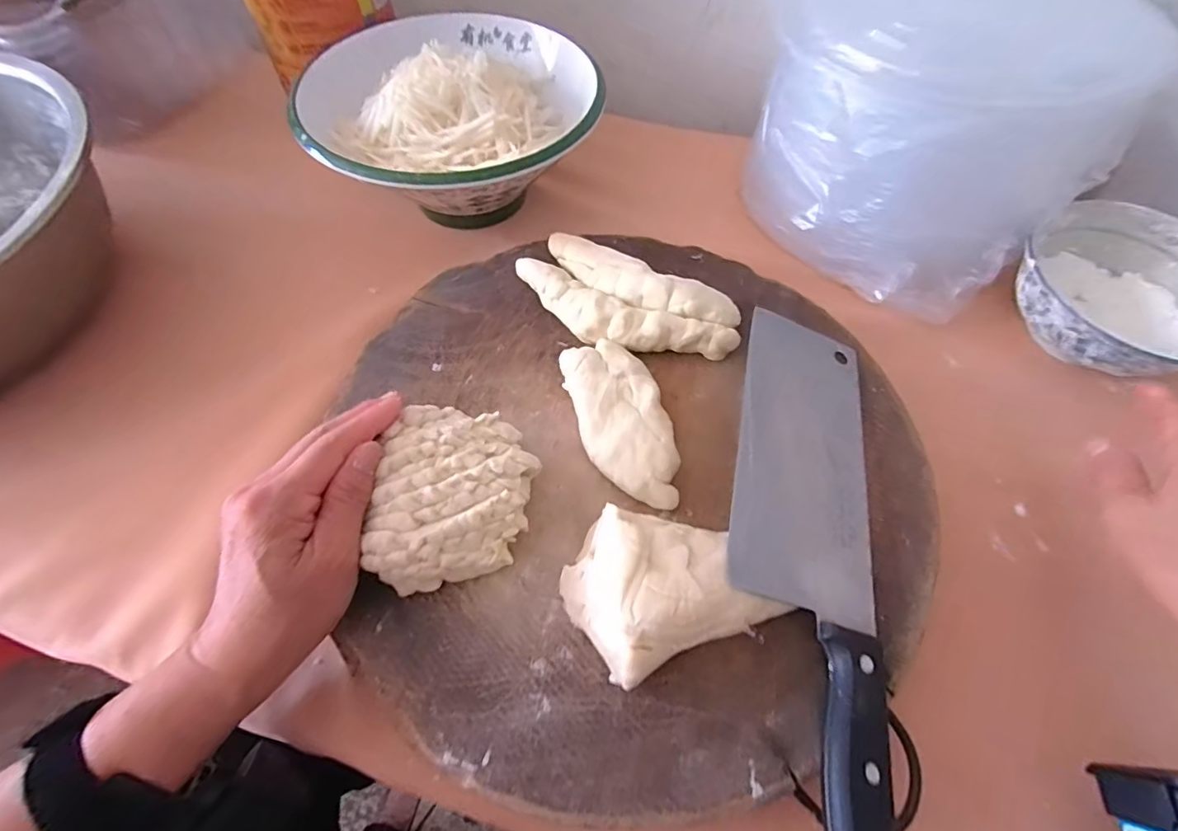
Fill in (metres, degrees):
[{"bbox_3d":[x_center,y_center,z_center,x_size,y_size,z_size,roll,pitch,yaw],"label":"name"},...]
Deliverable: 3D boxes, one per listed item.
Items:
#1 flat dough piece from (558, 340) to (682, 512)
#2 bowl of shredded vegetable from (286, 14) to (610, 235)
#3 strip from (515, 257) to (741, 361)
[{"bbox_3d":[0.019,0.003,0.308,0.051,0.021,0.111,-15,61,-10],"label":"flat dough piece"},{"bbox_3d":[-0.105,-0.233,0.437,0.208,0.104,0.212,0,60,-1],"label":"bowl of shredded vegetable"},{"bbox_3d":[0.016,-0.064,0.344,0.158,0.026,0.042,22,62,12],"label":"strip"}]

